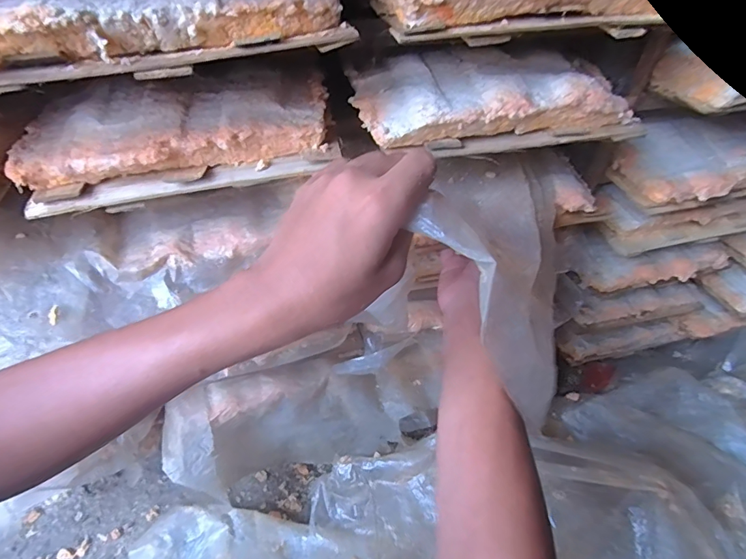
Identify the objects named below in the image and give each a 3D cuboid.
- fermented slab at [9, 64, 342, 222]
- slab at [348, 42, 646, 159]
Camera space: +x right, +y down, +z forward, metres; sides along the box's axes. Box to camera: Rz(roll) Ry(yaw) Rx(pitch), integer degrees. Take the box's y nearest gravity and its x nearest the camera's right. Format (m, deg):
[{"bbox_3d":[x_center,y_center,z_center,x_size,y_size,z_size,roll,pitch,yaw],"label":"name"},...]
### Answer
[{"bbox_3d":[-0.149,-0.116,0.339,0.226,0.044,0.108,-9,47,-8],"label":"fermented slab"},{"bbox_3d":[0.098,-0.158,0.372,0.234,0.042,0.106,-7,46,-6],"label":"slab"}]

